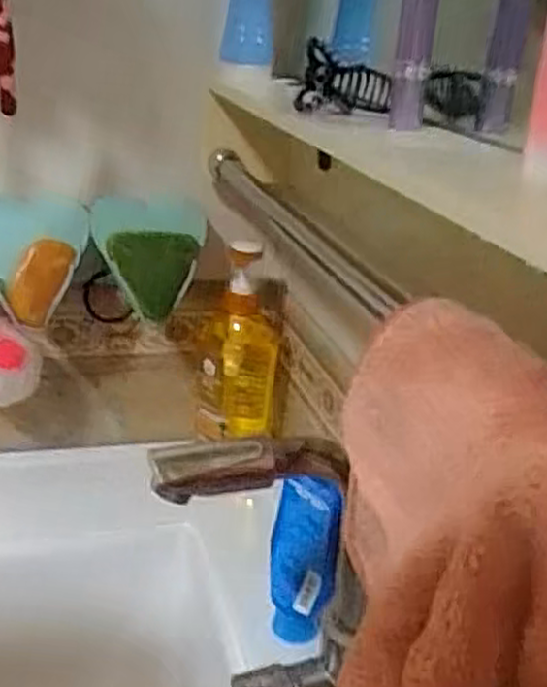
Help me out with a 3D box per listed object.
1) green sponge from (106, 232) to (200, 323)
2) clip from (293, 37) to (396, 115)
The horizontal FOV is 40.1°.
[{"bbox_3d":[-0.121,-0.070,0.697,0.073,0.095,0.016,25,39,-12],"label":"green sponge"},{"bbox_3d":[0.045,-0.162,0.463,0.058,0.038,0.042,8,24,2],"label":"clip"}]

